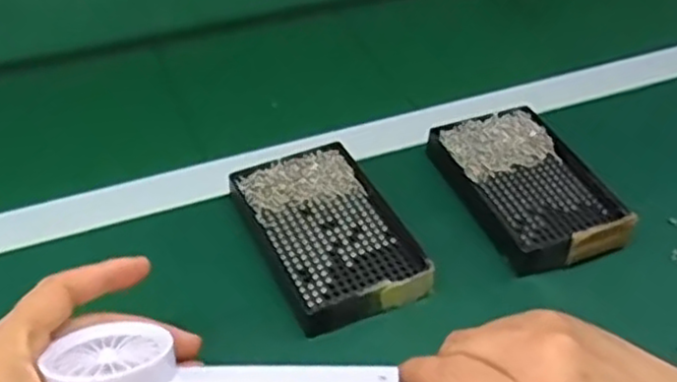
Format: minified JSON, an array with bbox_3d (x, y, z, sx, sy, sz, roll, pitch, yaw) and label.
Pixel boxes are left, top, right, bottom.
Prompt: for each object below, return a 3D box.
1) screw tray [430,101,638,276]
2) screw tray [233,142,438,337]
[{"bbox_3d":[0.136,-0.005,0.521,0.091,0.028,0.147,-17,45,-19],"label":"screw tray"},{"bbox_3d":[-0.009,0.028,0.486,0.089,0.024,0.142,-18,46,-20],"label":"screw tray"}]

